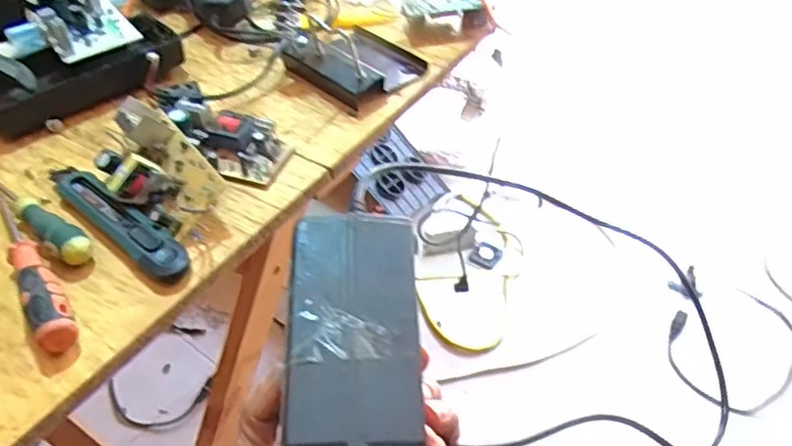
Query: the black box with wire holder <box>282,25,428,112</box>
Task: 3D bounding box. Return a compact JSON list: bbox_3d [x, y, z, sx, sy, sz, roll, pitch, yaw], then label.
[{"bbox_3d":[-0.038,-0.165,0.630,0.111,0.033,0.111,34,55,29],"label":"black box with wire holder"}]

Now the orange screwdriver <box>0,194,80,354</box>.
[{"bbox_3d":[-0.261,0.026,0.446,0.025,0.028,0.172,-29,52,-25],"label":"orange screwdriver"}]

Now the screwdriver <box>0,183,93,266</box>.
[{"bbox_3d":[-0.280,-0.012,0.487,0.151,0.022,0.021,32,54,27],"label":"screwdriver"}]

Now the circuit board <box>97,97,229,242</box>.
[{"bbox_3d":[-0.189,-0.044,0.494,0.069,0.045,0.123,-31,53,-26],"label":"circuit board"}]

